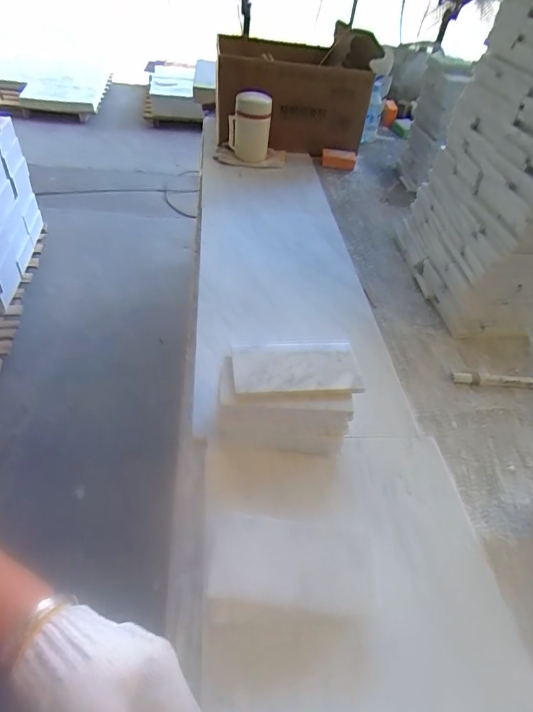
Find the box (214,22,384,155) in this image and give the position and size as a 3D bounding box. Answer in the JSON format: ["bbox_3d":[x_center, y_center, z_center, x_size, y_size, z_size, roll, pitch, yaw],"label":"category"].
[{"bbox_3d":[0.048,-0.736,1.176,0.390,0.262,0.322,-11,51,-17],"label":"box"}]

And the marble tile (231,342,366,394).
[{"bbox_3d":[0.037,0.014,0.503,0.152,0.013,0.075,0,49,-7],"label":"marble tile"}]

